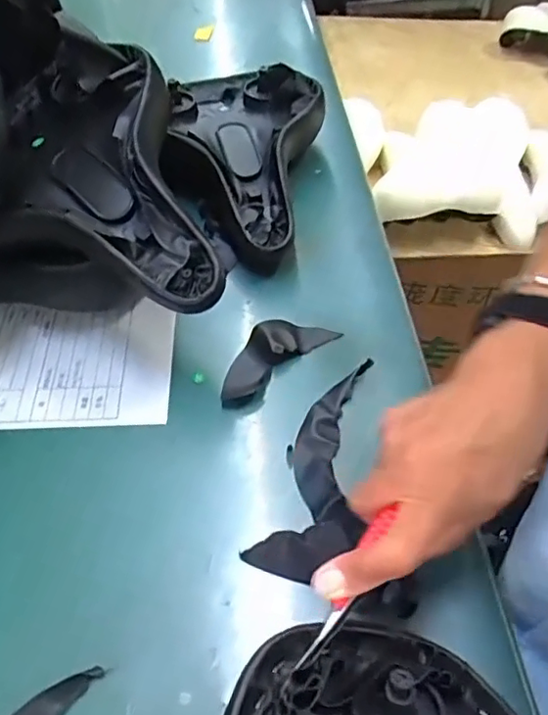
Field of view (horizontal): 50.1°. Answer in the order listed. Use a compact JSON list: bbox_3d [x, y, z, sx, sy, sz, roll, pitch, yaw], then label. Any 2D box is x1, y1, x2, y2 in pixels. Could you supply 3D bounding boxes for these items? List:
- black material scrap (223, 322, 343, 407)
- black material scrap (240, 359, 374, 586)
[{"bbox_3d":[-0.003,-0.003,0.443,0.104,0.024,0.038,-35,61,-24],"label":"black material scrap"},{"bbox_3d":[0.040,0.066,0.388,0.057,0.013,0.164,20,55,14],"label":"black material scrap"}]

